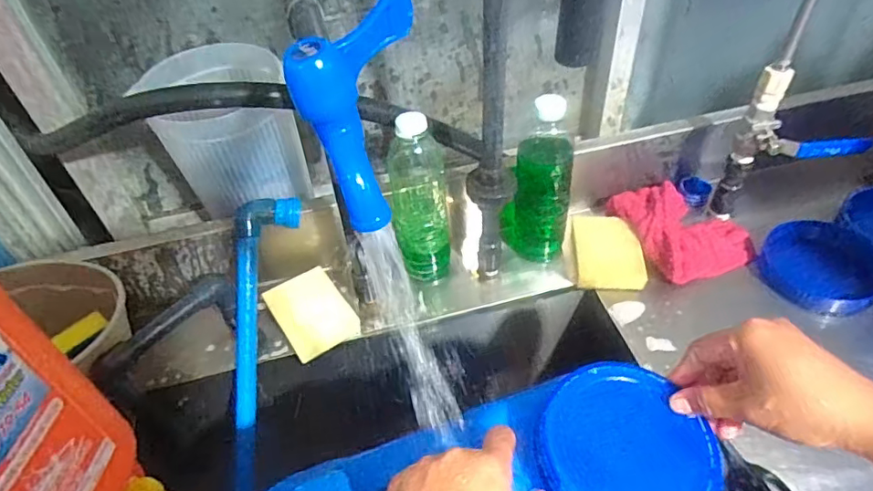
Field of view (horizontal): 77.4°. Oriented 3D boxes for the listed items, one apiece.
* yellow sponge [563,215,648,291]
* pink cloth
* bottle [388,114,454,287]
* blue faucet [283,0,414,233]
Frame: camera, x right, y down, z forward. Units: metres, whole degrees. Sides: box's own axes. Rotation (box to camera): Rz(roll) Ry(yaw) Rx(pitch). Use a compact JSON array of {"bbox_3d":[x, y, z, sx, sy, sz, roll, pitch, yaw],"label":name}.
[{"bbox_3d":[0.206,0.009,0.676,0.085,0.030,0.115,-4,45,1],"label":"yellow sponge"},{"bbox_3d":[0.305,-0.026,0.677,0.135,0.055,0.146,-19,46,-13],"label":"pink cloth"},{"bbox_3d":[-0.019,-0.049,0.622,0.062,0.216,0.062,-8,45,-3],"label":"bottle"},{"bbox_3d":[-0.039,-0.060,0.254,0.050,0.108,0.035,2,17,7],"label":"blue faucet"}]

